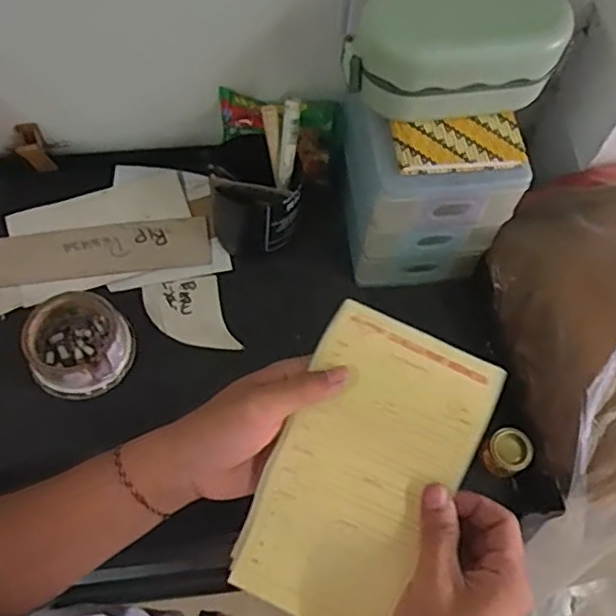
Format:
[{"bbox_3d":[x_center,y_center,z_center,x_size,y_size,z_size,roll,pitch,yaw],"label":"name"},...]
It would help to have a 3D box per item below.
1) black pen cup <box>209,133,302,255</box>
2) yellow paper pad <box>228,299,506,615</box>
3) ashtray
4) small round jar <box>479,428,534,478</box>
[{"bbox_3d":[-0.058,-0.113,0.688,0.081,0.138,0.089,1,65,-3],"label":"black pen cup"},{"bbox_3d":[0.034,0.106,0.410,0.109,0.022,0.190,24,94,13],"label":"yellow paper pad"},{"bbox_3d":[-0.227,0.036,0.651,0.096,0.044,0.100,0,65,-3],"label":"ashtray"},{"bbox_3d":[0.191,0.139,0.623,0.042,0.026,0.040,1,65,-3],"label":"small round jar"}]

